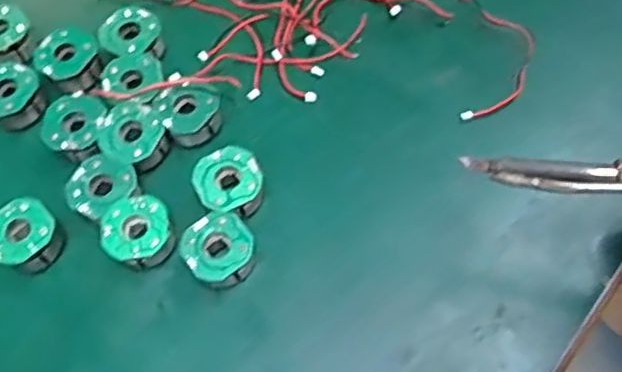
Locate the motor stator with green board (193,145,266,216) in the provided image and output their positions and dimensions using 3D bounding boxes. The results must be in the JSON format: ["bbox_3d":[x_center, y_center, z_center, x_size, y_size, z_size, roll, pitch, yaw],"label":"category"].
[{"bbox_3d":[-0.039,0.000,0.321,0.030,0.022,0.030,-2,65,3],"label":"motor stator with green board"}]

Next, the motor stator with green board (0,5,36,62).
[{"bbox_3d":[-0.169,-0.080,0.367,0.029,0.022,0.030,-2,65,3],"label":"motor stator with green board"}]

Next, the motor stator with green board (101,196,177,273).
[{"bbox_3d":[-0.080,0.022,0.313,0.031,0.022,0.032,-2,65,3],"label":"motor stator with green board"}]

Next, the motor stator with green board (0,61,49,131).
[{"bbox_3d":[-0.158,-0.046,0.352,0.031,0.022,0.031,-40,68,-13],"label":"motor stator with green board"}]

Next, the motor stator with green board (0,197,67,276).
[{"bbox_3d":[-0.135,0.025,0.315,0.029,0.021,0.030,-2,65,3],"label":"motor stator with green board"}]

